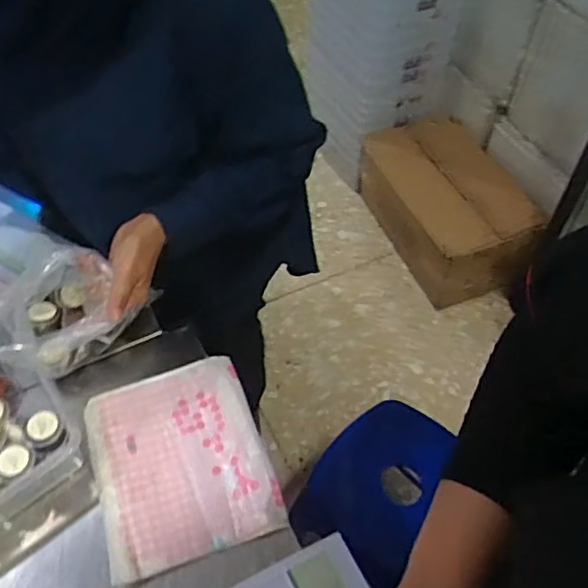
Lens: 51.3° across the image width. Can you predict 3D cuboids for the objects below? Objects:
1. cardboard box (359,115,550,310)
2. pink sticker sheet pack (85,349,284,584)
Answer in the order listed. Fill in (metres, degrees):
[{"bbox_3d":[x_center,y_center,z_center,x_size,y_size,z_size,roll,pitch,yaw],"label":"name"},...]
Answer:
[{"bbox_3d":[0.416,-0.238,1.694,0.329,0.234,0.497,-18,56,-13],"label":"cardboard box"},{"bbox_3d":[-0.124,0.174,0.662,0.177,0.013,0.213,-16,55,-12],"label":"pink sticker sheet pack"}]

